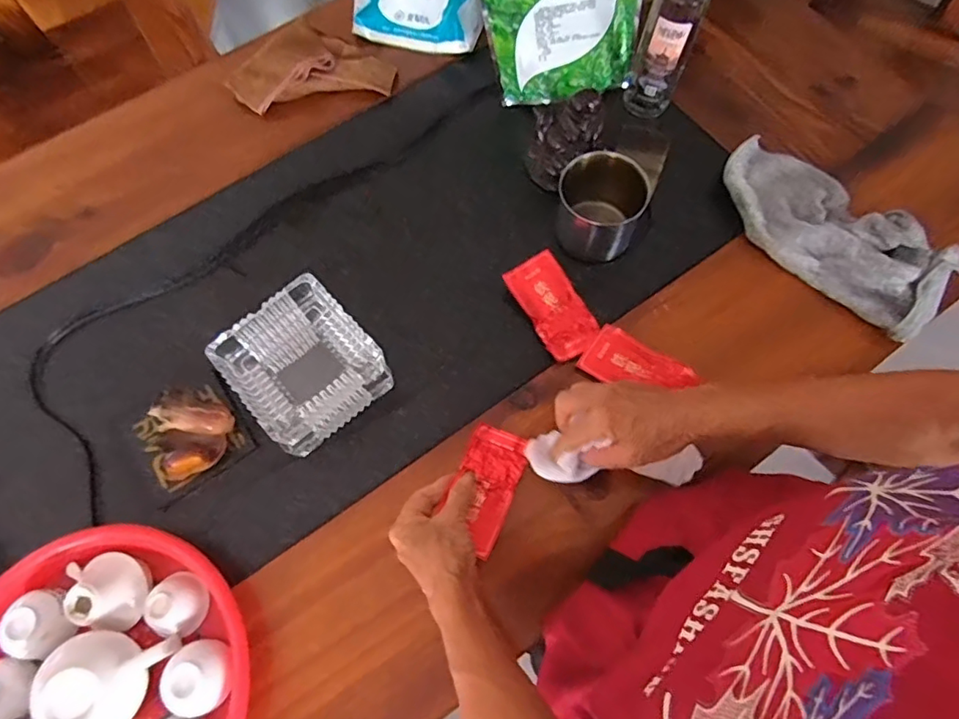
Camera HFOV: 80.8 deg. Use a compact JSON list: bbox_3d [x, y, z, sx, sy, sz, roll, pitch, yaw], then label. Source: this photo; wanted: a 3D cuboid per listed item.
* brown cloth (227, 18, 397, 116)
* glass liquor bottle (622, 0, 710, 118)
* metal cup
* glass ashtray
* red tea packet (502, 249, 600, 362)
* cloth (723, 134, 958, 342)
[{"bbox_3d":[-0.208,-0.372,0.700,0.196,0.029,0.114,-6,71,-1],"label":"brown cloth"},{"bbox_3d":[0.200,-0.344,0.598,0.054,0.172,0.059,18,72,8],"label":"glass liquor bottle"},{"bbox_3d":[0.124,-0.156,0.579,0.089,0.074,0.086,28,74,11],"label":"metal cup"},{"bbox_3d":[-0.167,0.005,0.540,0.123,0.057,0.124,-40,74,-12],"label":"glass ashtray"},{"bbox_3d":[0.075,-0.054,0.578,0.054,0.023,0.111,-28,72,-8],"label":"red tea packet"},{"bbox_3d":[0.360,-0.135,0.584,0.113,0.045,0.254,-39,74,-11],"label":"cloth"}]

